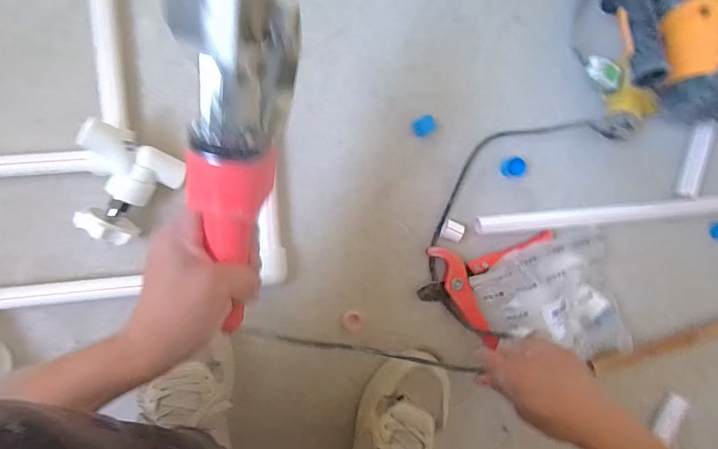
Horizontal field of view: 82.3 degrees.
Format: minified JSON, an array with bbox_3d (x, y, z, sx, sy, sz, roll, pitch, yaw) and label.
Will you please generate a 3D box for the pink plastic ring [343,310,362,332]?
[{"bbox_3d":[-0.009,0.131,0.560,0.024,0.012,0.026,0,95,-6],"label":"pink plastic ring"}]

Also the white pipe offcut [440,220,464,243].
[{"bbox_3d":[0.126,0.009,0.553,0.022,0.025,0.025,20,92,-7],"label":"white pipe offcut"}]

